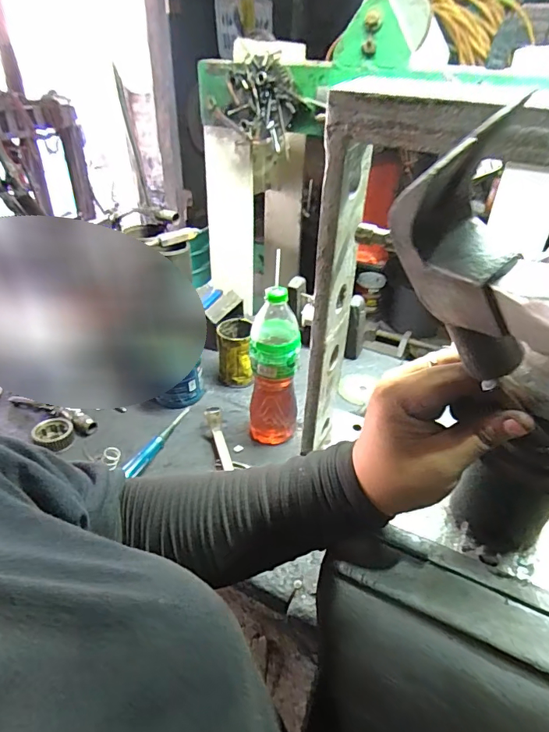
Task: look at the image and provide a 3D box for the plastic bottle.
[{"bbox_3d":[0.000,0.006,0.706,0.077,0.252,0.072,4,35,2],"label":"plastic bottle"}]

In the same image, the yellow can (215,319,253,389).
[{"bbox_3d":[-0.076,-0.022,0.876,0.072,0.110,0.085,-4,35,-9],"label":"yellow can"}]

